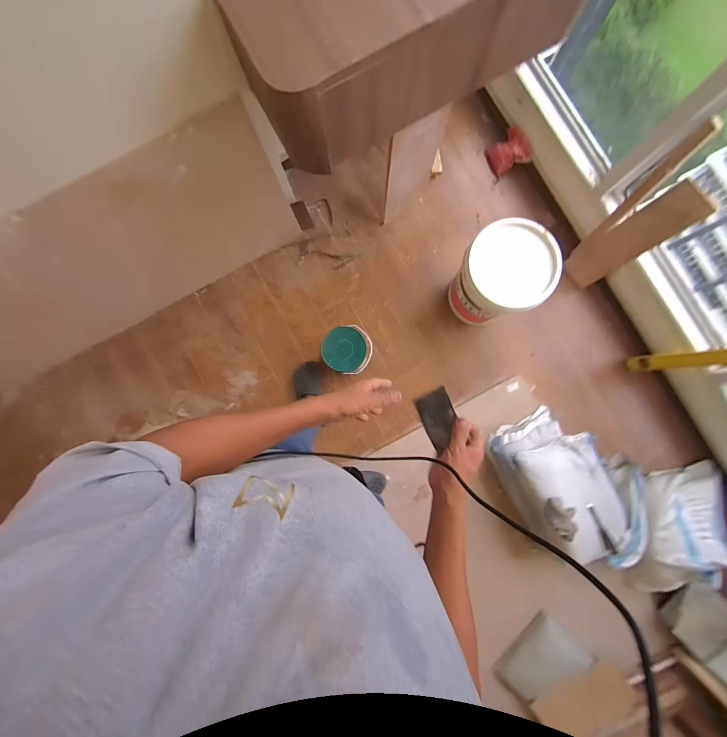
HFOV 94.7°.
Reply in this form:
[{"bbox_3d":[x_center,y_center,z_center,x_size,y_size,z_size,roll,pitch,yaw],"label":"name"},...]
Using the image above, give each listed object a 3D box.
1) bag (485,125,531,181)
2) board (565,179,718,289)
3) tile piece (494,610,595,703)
[{"bbox_3d":[0.623,-0.928,1.441,0.123,0.127,0.159,-26,88,-1],"label":"bag"},{"bbox_3d":[0.974,-0.467,1.241,0.035,0.466,0.139,-41,88,-24],"label":"board"},{"bbox_3d":[0.699,1.157,1.313,0.206,0.017,0.307,40,91,32],"label":"tile piece"}]

